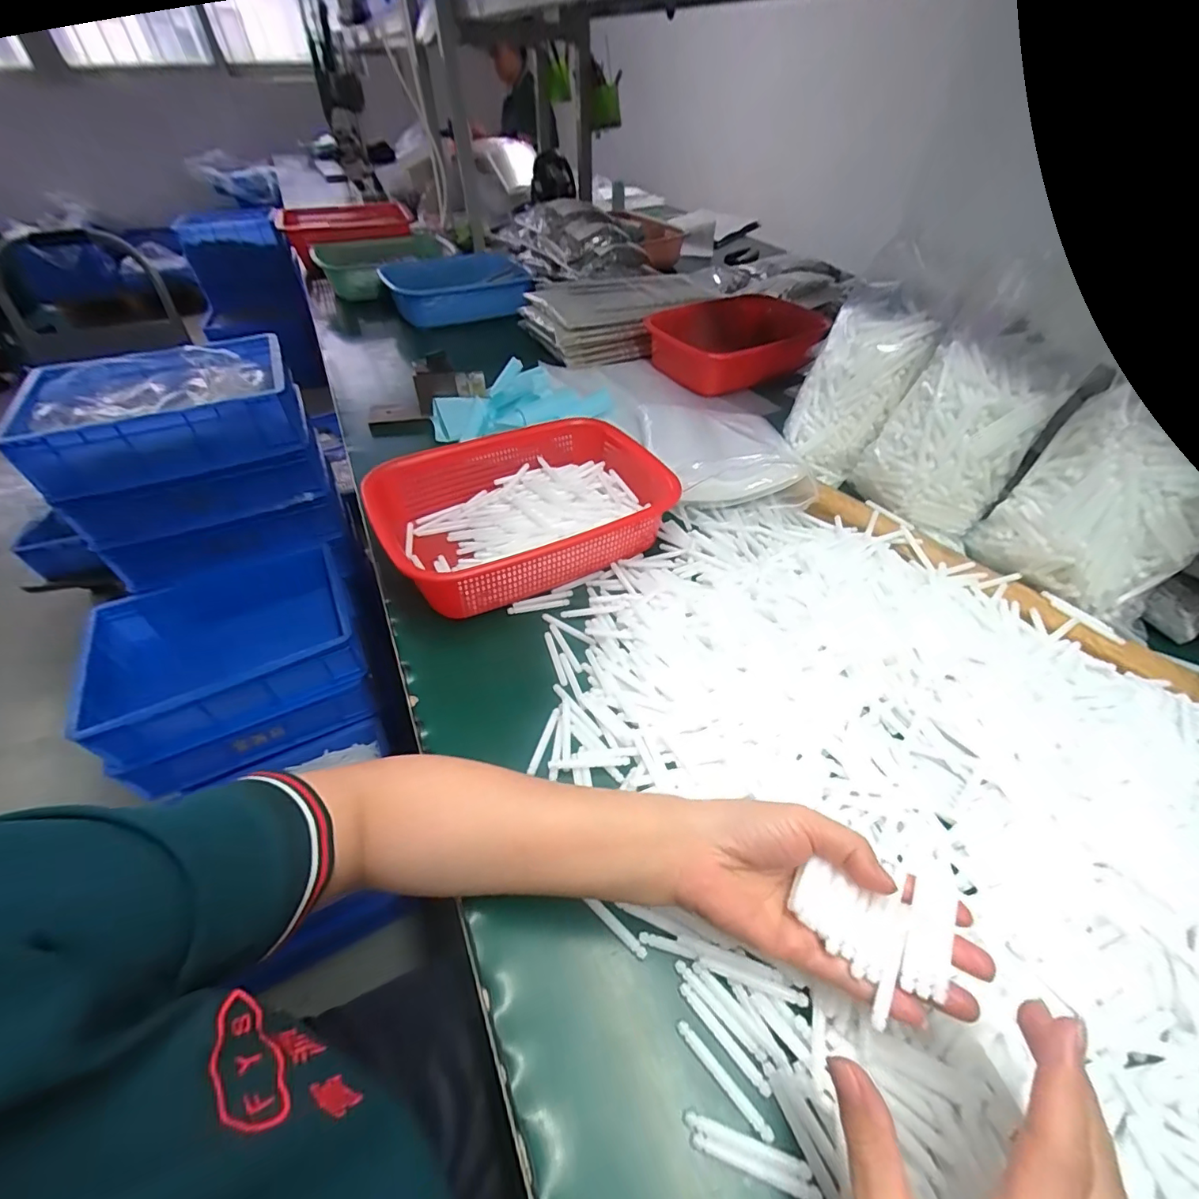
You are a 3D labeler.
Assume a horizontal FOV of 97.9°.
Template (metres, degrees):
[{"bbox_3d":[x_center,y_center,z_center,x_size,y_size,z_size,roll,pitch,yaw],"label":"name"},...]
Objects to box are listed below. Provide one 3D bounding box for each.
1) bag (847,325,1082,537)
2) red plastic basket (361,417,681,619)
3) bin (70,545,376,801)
[{"bbox_3d":[0.348,-0.169,0.527,0.081,0.154,0.141,-29,52,-21],"label":"bag"},{"bbox_3d":[-0.072,-0.102,0.543,0.290,0.069,0.206,-24,50,-17],"label":"red plastic basket"},{"bbox_3d":[-0.660,0.100,0.955,0.410,0.167,0.289,-23,50,-20],"label":"bin"}]

